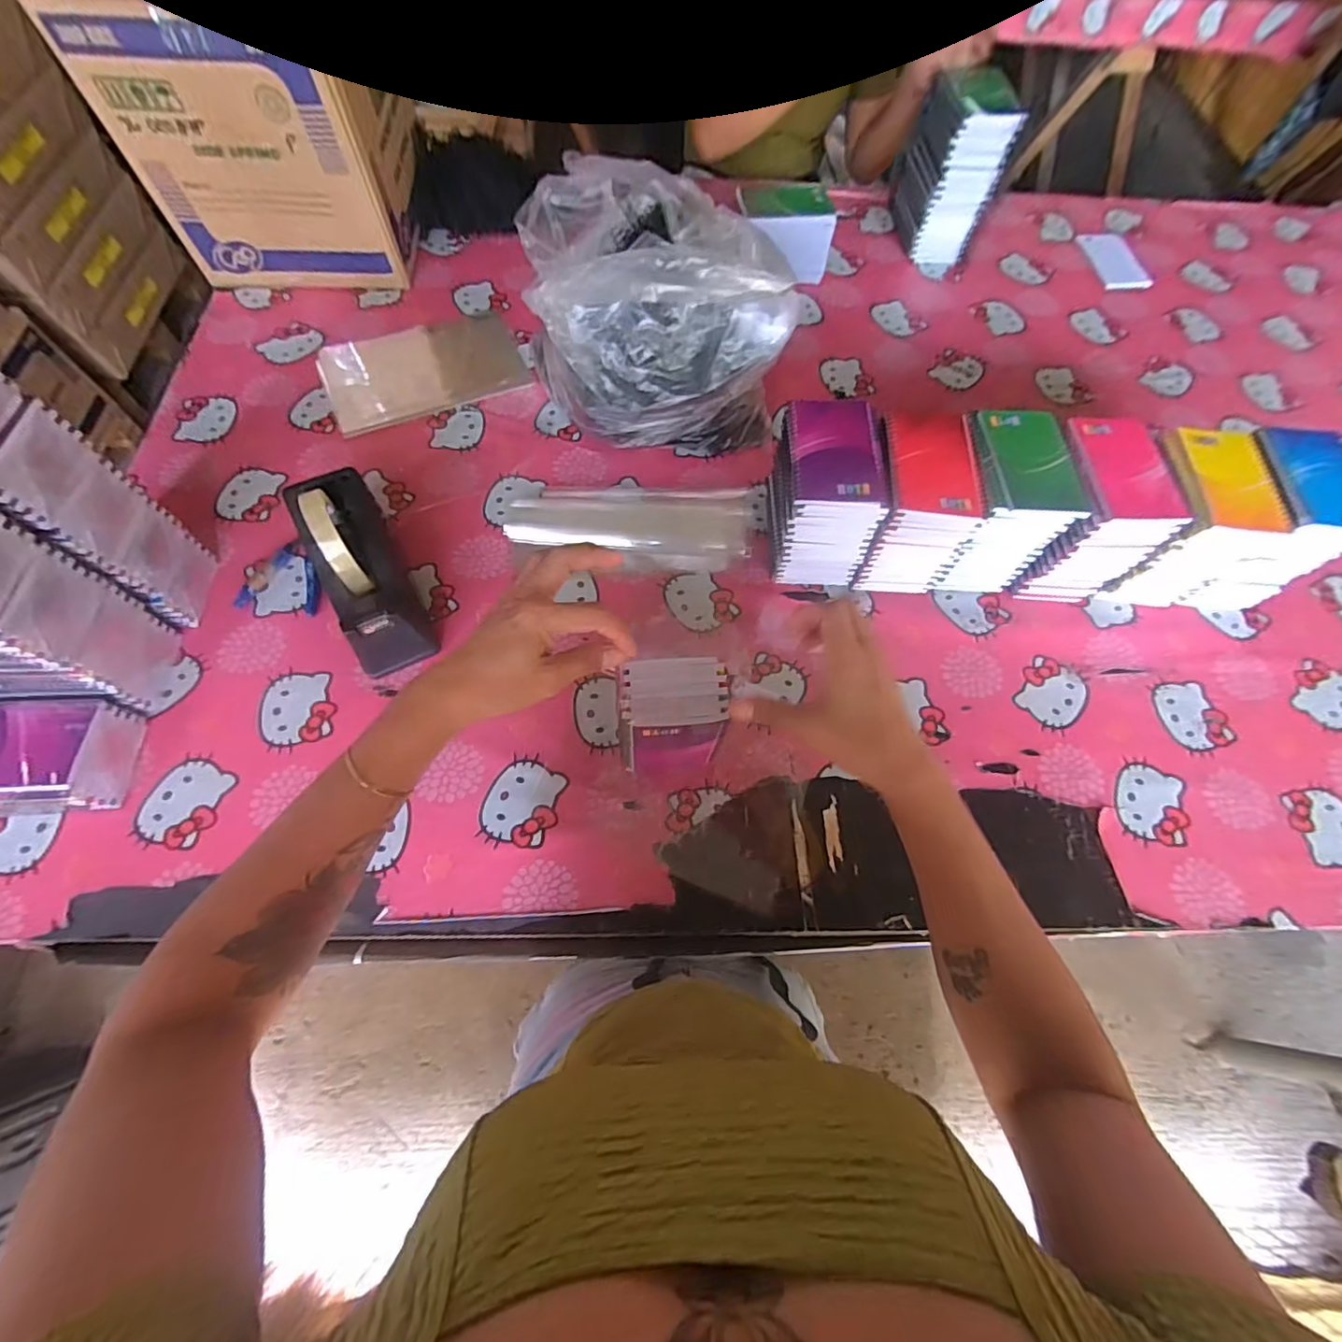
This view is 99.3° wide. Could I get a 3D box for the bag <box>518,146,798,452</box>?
[{"bbox_3d":[-0.015,-0.409,0.666,0.270,0.247,0.261,-18,68,-11],"label":"bag"}]

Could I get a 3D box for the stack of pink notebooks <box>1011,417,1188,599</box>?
[{"bbox_3d":[0.448,-0.171,0.629,0.096,0.154,0.130,2,66,-3],"label":"stack of pink notebooks"}]

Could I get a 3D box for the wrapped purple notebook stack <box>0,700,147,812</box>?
[{"bbox_3d":[-0.578,0.078,0.513,0.136,0.062,0.094,-4,66,-6],"label":"wrapped purple notebook stack"}]

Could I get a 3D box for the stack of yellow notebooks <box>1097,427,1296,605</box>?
[{"bbox_3d":[0.547,-0.162,0.631,0.103,0.152,0.131,1,66,-3],"label":"stack of yellow notebooks"}]

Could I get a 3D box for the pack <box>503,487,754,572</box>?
[{"bbox_3d":[-0.049,-0.179,0.709,0.294,0.019,0.125,2,66,-3],"label":"pack"}]

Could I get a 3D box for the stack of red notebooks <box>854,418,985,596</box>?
[{"bbox_3d":[0.255,-0.173,0.621,0.098,0.156,0.126,1,66,-3],"label":"stack of red notebooks"}]

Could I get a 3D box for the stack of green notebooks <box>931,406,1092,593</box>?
[{"bbox_3d":[0.352,-0.180,0.631,0.102,0.155,0.132,1,66,-3],"label":"stack of green notebooks"}]

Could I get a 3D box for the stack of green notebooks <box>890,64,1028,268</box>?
[{"bbox_3d":[0.427,-0.772,0.869,0.089,0.207,0.160,-4,66,-6],"label":"stack of green notebooks"}]

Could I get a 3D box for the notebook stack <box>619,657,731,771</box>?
[{"bbox_3d":[0.000,0.044,0.525,0.089,0.139,0.063,-3,66,-5],"label":"notebook stack"}]

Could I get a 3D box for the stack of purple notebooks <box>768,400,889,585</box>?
[{"bbox_3d":[0.160,-0.183,0.620,0.096,0.160,0.127,1,66,-3],"label":"stack of purple notebooks"}]

